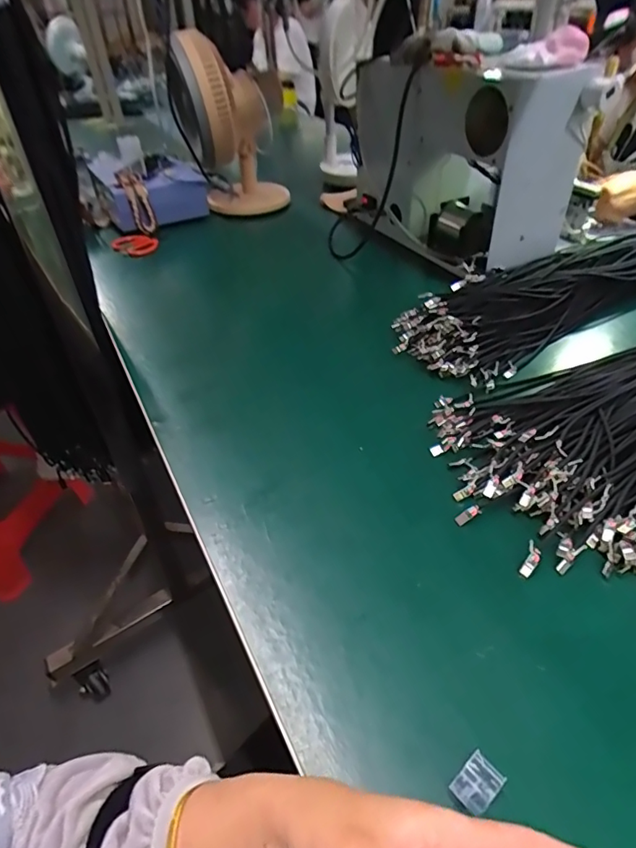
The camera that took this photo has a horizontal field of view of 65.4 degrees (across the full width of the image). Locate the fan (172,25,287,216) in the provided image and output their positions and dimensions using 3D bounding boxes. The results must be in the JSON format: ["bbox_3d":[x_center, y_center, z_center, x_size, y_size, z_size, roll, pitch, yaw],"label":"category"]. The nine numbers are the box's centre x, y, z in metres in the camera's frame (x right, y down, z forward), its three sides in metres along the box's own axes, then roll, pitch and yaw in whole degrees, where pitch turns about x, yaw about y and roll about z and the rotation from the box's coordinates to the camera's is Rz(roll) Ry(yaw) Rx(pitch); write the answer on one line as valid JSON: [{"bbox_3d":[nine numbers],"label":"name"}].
[{"bbox_3d":[-0.189,-0.647,1.059,0.225,0.307,0.210,-5,42,-3],"label":"fan"}]

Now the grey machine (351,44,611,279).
[{"bbox_3d":[0.227,-0.442,0.819,0.164,0.256,0.363,-22,46,-21],"label":"grey machine"}]

